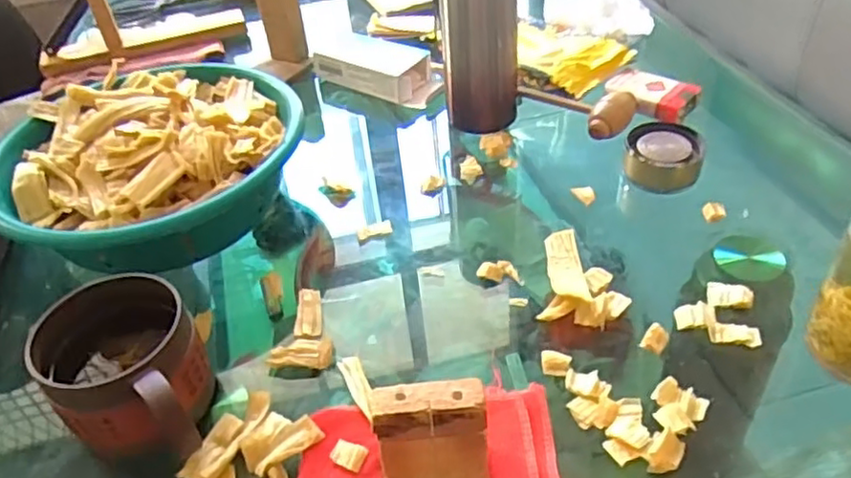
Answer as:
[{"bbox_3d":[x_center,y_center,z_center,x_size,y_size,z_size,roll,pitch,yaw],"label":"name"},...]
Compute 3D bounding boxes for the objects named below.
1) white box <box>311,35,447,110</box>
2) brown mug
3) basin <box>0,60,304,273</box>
[{"bbox_3d":[-0.053,-0.201,0.778,0.164,0.035,0.070,25,50,29],"label":"white box"},{"bbox_3d":[-0.187,0.090,0.436,0.123,0.079,0.091,29,52,32],"label":"brown mug"},{"bbox_3d":[-0.245,-0.068,0.595,0.245,0.086,0.247,-3,42,3],"label":"basin"}]

